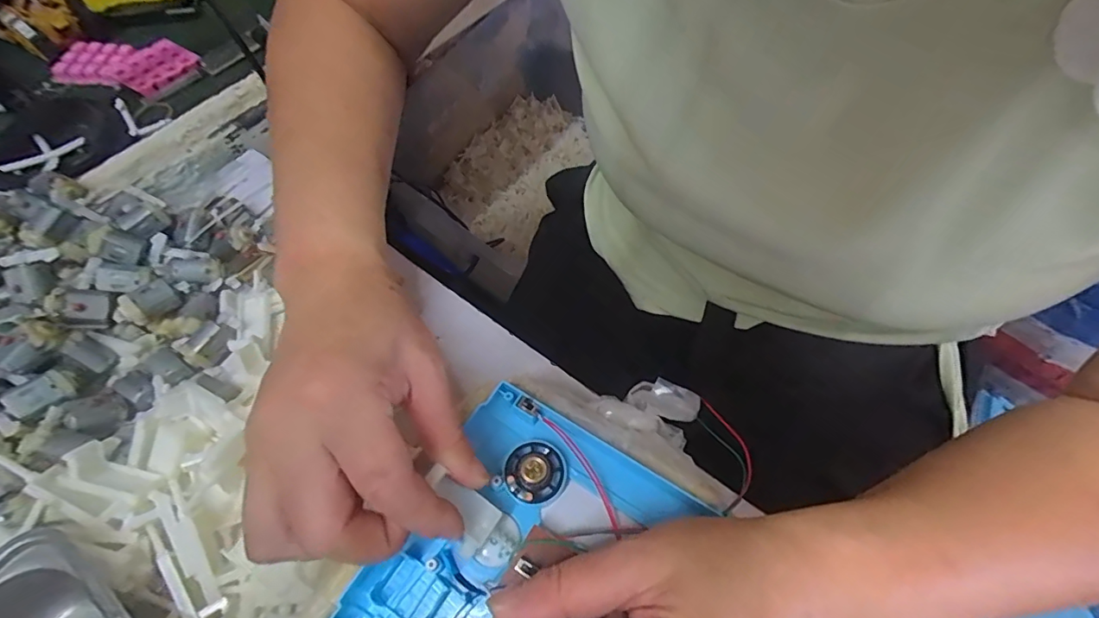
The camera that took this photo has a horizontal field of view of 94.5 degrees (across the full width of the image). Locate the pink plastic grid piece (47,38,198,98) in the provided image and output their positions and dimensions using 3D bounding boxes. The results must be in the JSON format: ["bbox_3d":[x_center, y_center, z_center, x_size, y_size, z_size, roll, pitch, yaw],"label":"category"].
[{"bbox_3d":[-0.370,-0.217,0.449,0.116,0.015,0.068,16,62,7],"label":"pink plastic grid piece"}]

